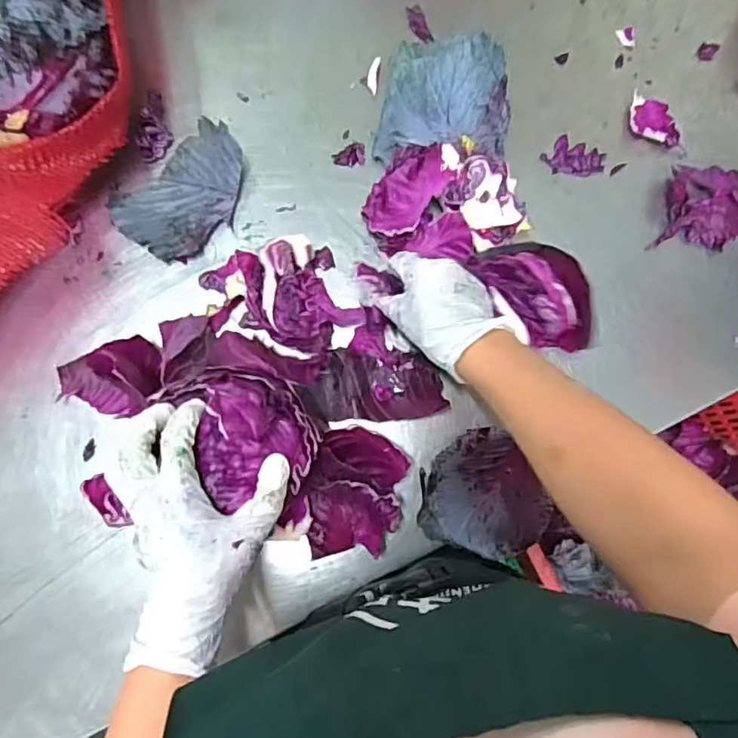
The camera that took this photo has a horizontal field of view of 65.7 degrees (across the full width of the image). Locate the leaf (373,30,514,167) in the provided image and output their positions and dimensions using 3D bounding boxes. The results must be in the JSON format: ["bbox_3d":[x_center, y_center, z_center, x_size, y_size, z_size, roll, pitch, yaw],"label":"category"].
[{"bbox_3d":[0.076,-0.267,0.563,0.126,0.036,0.118,4,81,-2],"label":"leaf"}]

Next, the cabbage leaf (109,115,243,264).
[{"bbox_3d":[-0.177,-0.172,0.551,0.093,0.021,0.133,43,82,4],"label":"cabbage leaf"}]

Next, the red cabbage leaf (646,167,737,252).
[{"bbox_3d":[0.337,-0.157,0.557,0.105,0.028,0.077,5,81,-2],"label":"red cabbage leaf"}]

